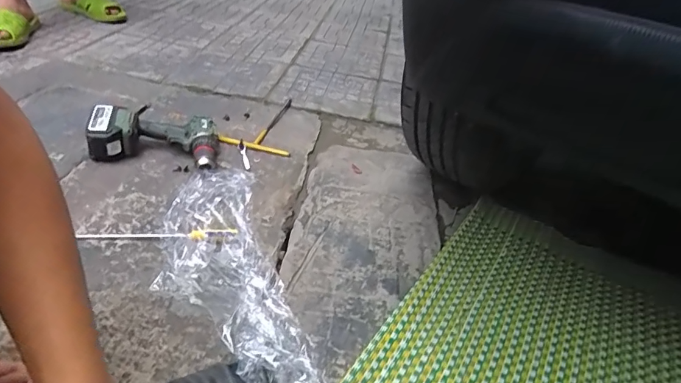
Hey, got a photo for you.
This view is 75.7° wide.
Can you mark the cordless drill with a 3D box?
[{"bbox_3d":[-0.386,-0.122,0.934,0.254,0.087,0.149,5,34,-5],"label":"cordless drill"}]

